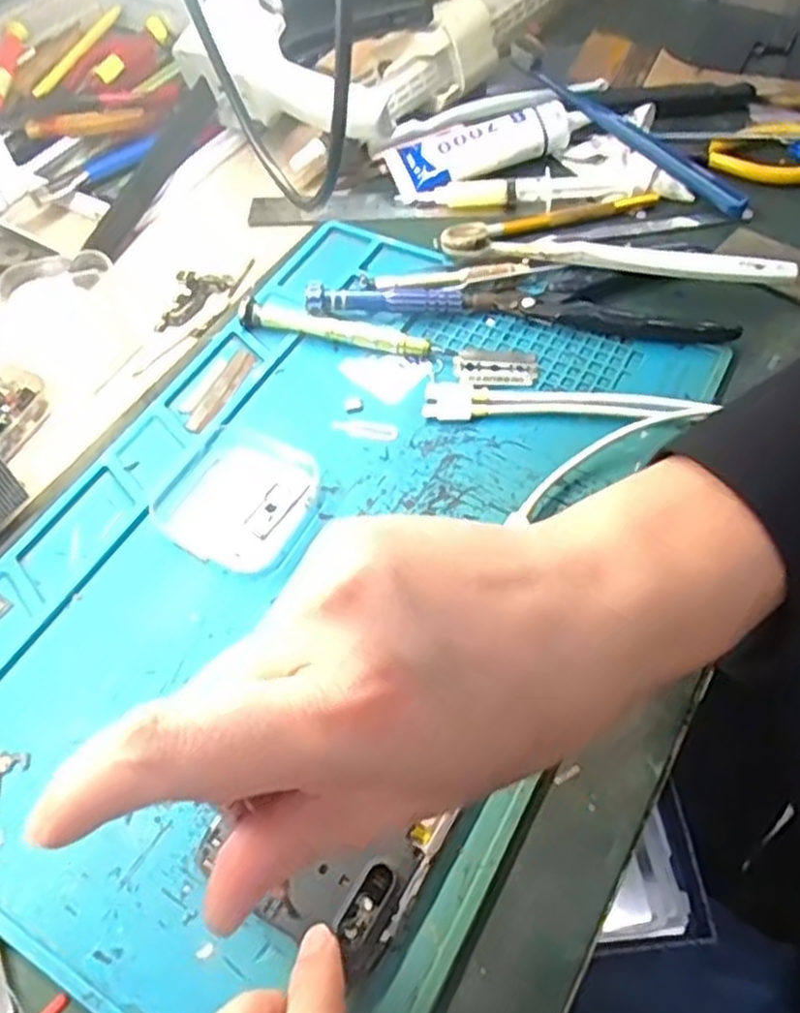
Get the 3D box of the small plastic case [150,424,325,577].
[{"bbox_3d":[-0.073,-0.005,0.351,0.064,0.012,0.065,23,60,16],"label":"small plastic case"}]

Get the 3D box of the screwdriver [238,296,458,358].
[{"bbox_3d":[-0.029,-0.093,0.406,0.116,0.015,0.011,12,58,10],"label":"screwdriver"}]

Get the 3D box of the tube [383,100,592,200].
[{"bbox_3d":[0.052,-0.233,0.483,0.119,0.023,0.049,-20,58,-11],"label":"tube"}]

